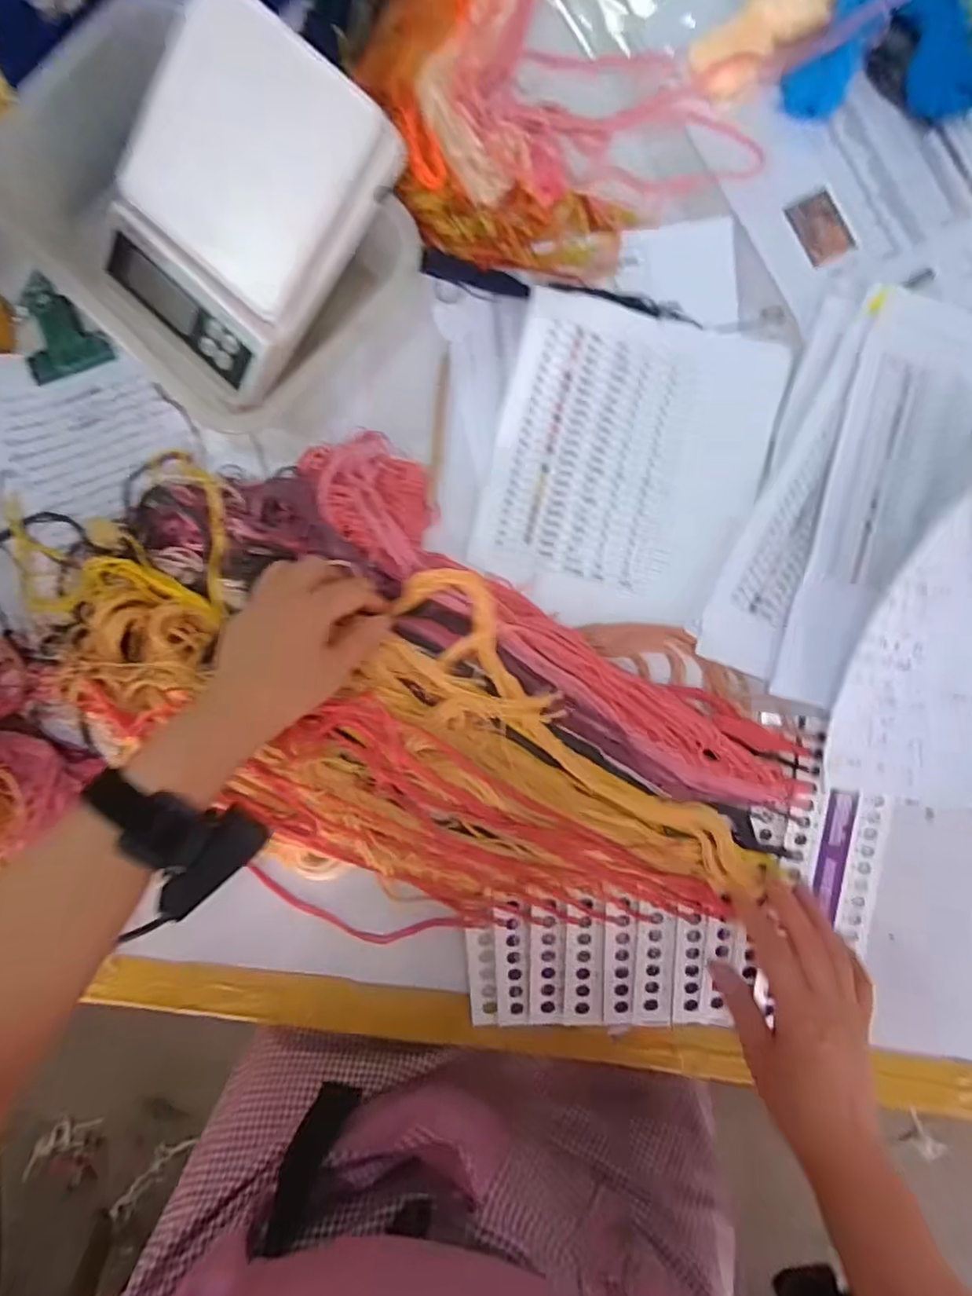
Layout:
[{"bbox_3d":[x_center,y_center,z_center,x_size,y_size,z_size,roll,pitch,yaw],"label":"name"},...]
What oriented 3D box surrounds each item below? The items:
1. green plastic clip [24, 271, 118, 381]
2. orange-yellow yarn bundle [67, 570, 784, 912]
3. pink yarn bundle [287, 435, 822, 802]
[{"bbox_3d":[-0.332,-0.251,0.491,0.063,0.018,0.071,-21,89,0],"label":"green plastic clip"},{"bbox_3d":[-0.045,0.076,0.471,0.532,0.058,0.247,23,90,-4],"label":"orange-yellow yarn bundle"},{"bbox_3d":[0.054,-0.014,0.472,0.442,0.032,0.082,36,90,1],"label":"pink yarn bundle"}]

